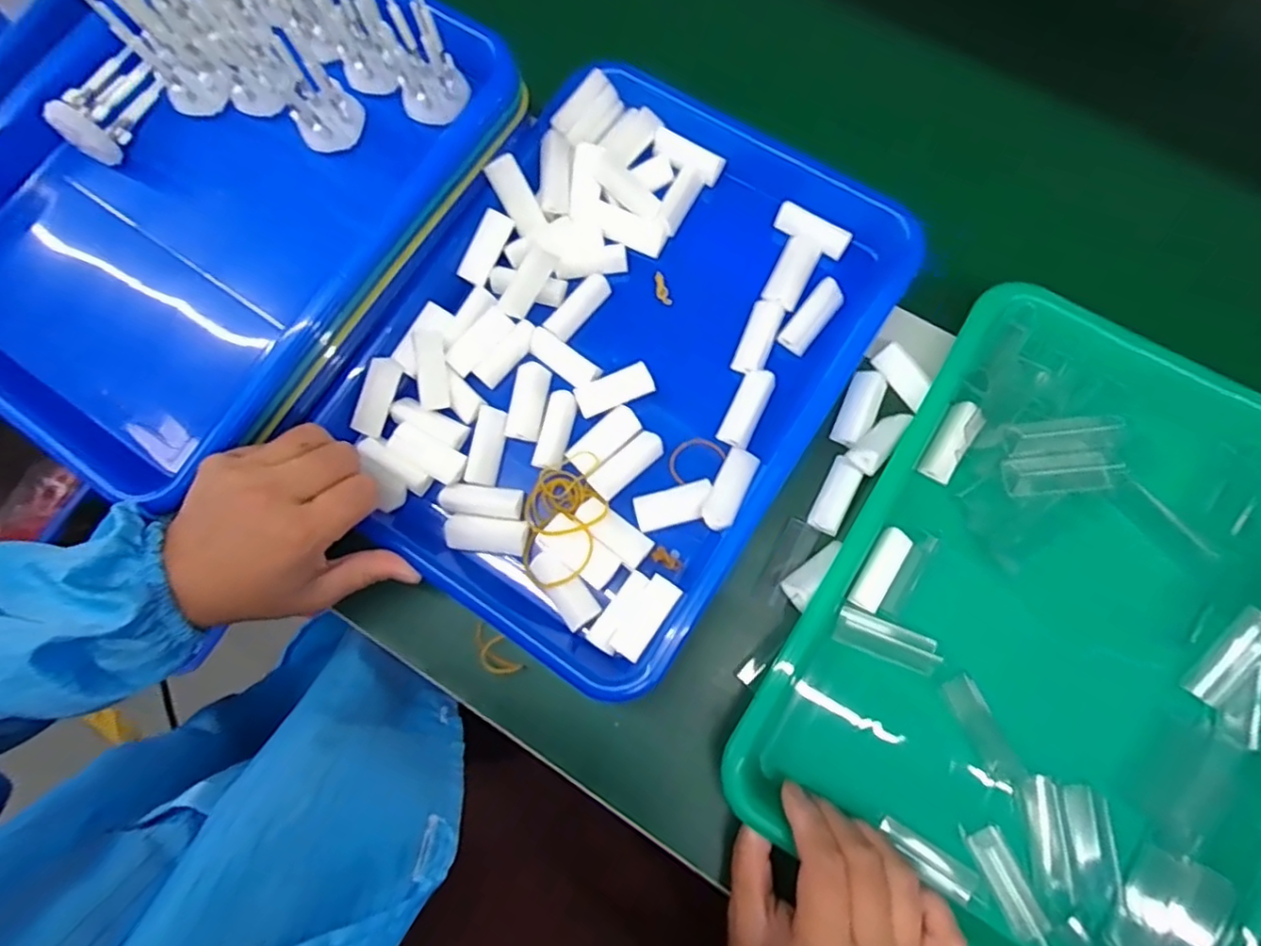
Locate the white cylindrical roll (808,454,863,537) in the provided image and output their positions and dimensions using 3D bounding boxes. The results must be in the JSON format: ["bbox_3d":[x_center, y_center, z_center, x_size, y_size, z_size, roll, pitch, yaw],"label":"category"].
[{"bbox_3d":[0.118,0.014,0.369,0.017,0.015,0.043,26,81,8],"label":"white cylindrical roll"}]

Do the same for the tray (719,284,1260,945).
[{"bbox_3d":[0.233,0.085,0.342,0.246,0.052,0.337,31,78,10],"label":"tray"}]

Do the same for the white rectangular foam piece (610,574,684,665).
[{"bbox_3d":[0.009,0.079,0.346,0.020,0.012,0.045,30,75,20],"label":"white rectangular foam piece"}]

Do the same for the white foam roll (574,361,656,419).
[{"bbox_3d":[-0.009,-0.049,0.381,0.046,0.010,0.019,-22,78,-2],"label":"white foam roll"}]

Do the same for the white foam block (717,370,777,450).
[{"bbox_3d":[0.068,-0.037,0.375,0.019,0.012,0.048,25,80,8],"label":"white foam block"}]

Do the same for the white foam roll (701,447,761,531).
[{"bbox_3d":[0.055,0.009,0.357,0.018,0.014,0.047,27,67,4],"label":"white foam roll"}]

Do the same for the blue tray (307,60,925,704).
[{"bbox_3d":[-0.008,-0.074,0.381,0.245,0.041,0.334,33,78,10],"label":"blue tray"}]

